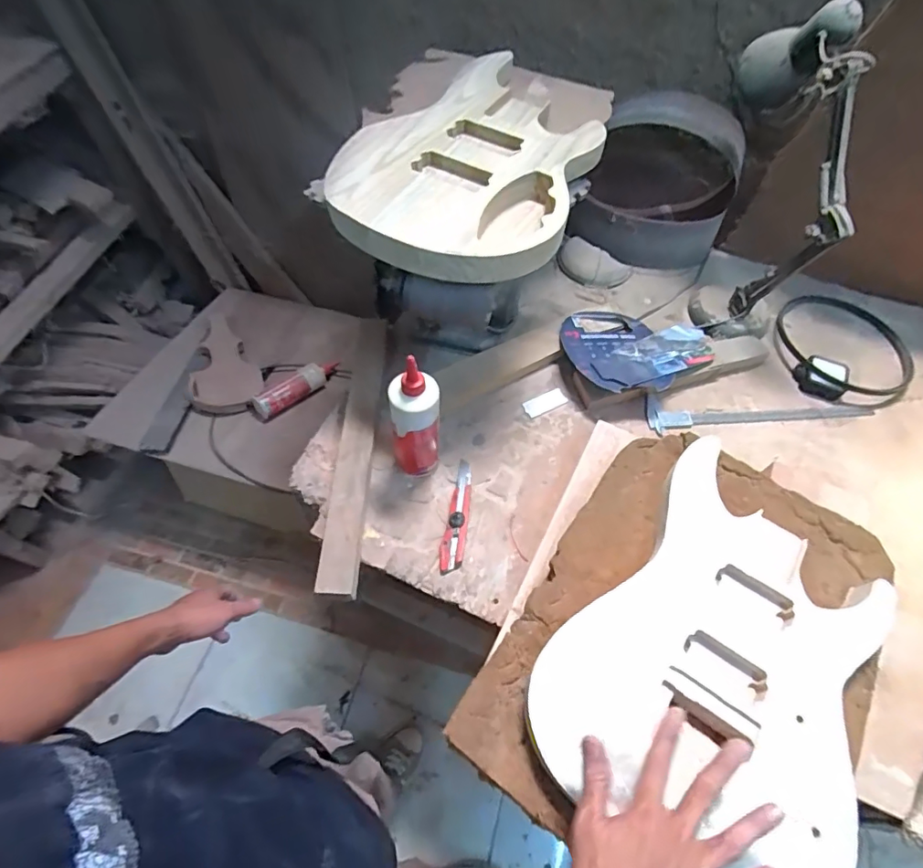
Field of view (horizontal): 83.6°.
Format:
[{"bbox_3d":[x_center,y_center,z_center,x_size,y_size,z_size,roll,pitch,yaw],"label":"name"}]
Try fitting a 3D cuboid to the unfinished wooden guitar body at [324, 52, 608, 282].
[{"bbox_3d":[0.030,-0.378,0.722,0.330,0.056,0.435,34,65,18],"label":"unfinished wooden guitar body"}]

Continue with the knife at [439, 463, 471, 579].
[{"bbox_3d":[-0.004,0.118,0.767,0.033,0.019,0.178,8,60,4],"label":"knife"}]

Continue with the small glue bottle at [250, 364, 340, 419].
[{"bbox_3d":[-0.420,-0.120,1.322,0.062,0.053,0.233,36,55,21],"label":"small glue bottle"}]

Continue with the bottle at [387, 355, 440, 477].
[{"bbox_3d":[-0.063,-0.010,0.723,0.075,0.226,0.057,-10,60,-7],"label":"bottle"}]

